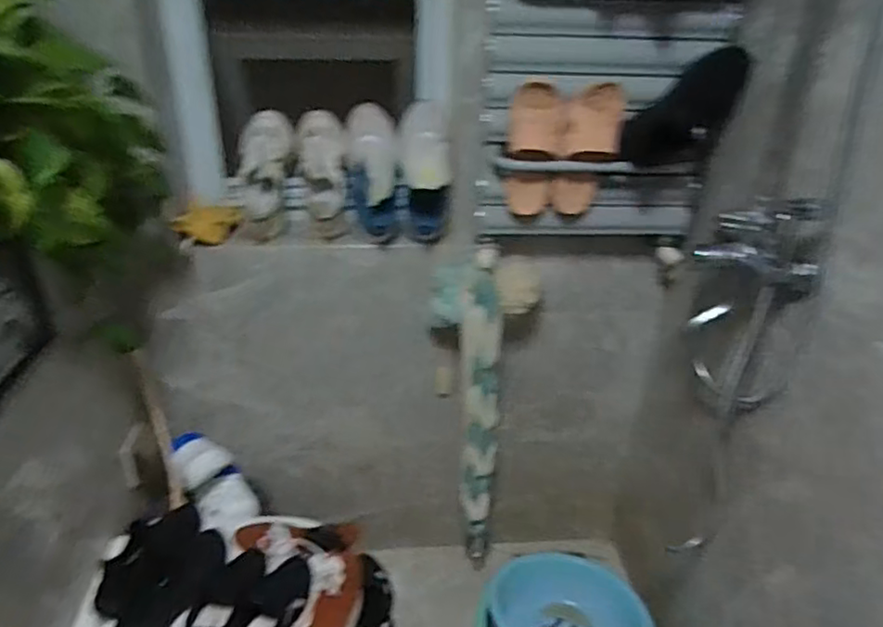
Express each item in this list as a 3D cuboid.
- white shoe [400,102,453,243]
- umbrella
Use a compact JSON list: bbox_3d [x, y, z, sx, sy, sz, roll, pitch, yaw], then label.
[{"bbox_3d":[-0.036,-0.299,1.376,0.102,0.273,0.157,-4,29,-9],"label":"white shoe"},{"bbox_3d":[0.087,0.281,1.509,0.088,0.800,0.105,0,29,-3],"label":"umbrella"}]

